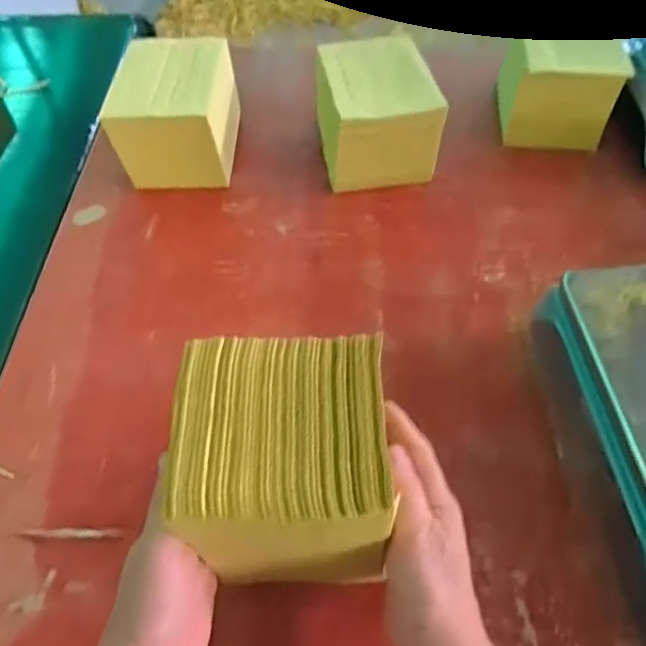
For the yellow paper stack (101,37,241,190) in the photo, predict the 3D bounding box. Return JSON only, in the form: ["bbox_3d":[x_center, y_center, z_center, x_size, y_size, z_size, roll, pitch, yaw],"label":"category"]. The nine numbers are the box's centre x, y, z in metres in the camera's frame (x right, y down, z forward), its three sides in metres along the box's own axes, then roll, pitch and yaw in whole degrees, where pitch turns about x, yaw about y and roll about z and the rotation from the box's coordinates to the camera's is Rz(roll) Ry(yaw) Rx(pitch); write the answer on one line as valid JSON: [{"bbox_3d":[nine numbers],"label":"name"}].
[{"bbox_3d":[-0.178,-0.254,0.699,0.122,0.122,0.168,0,55,2],"label":"yellow paper stack"}]

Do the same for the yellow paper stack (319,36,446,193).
[{"bbox_3d":[0.064,-0.245,0.684,0.124,0.112,0.166,-9,55,-4],"label":"yellow paper stack"}]

